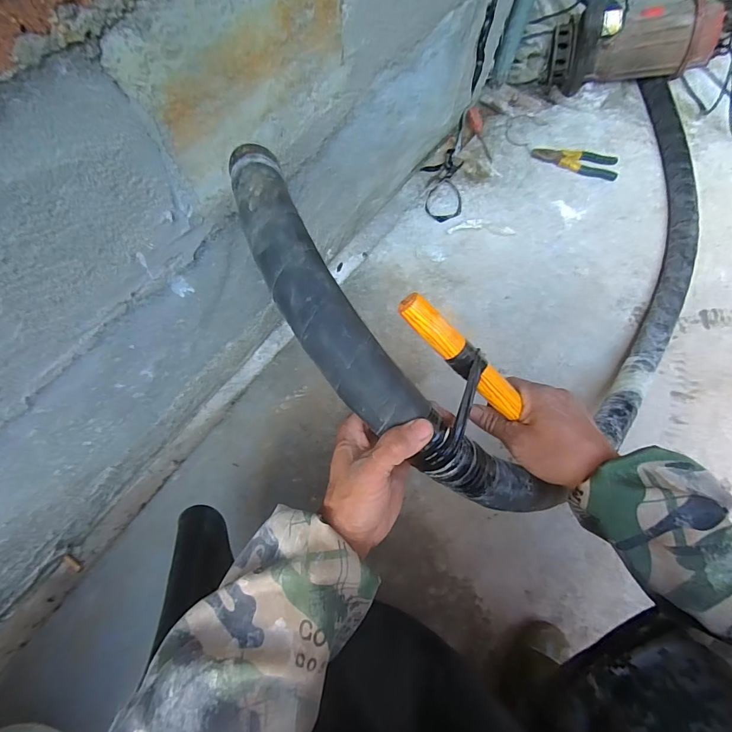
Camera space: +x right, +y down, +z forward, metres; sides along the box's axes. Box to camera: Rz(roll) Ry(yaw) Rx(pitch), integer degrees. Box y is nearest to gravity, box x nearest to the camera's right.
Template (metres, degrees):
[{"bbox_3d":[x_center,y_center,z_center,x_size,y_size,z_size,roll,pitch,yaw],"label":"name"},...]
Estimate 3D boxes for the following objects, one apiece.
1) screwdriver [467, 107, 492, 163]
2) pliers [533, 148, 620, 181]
[{"bbox_3d":[0.271,-0.540,0.929,0.027,0.022,0.137,-18,86,-8],"label":"screwdriver"},{"bbox_3d":[0.482,-0.476,0.908,0.192,0.020,0.065,15,72,3],"label":"pliers"}]

